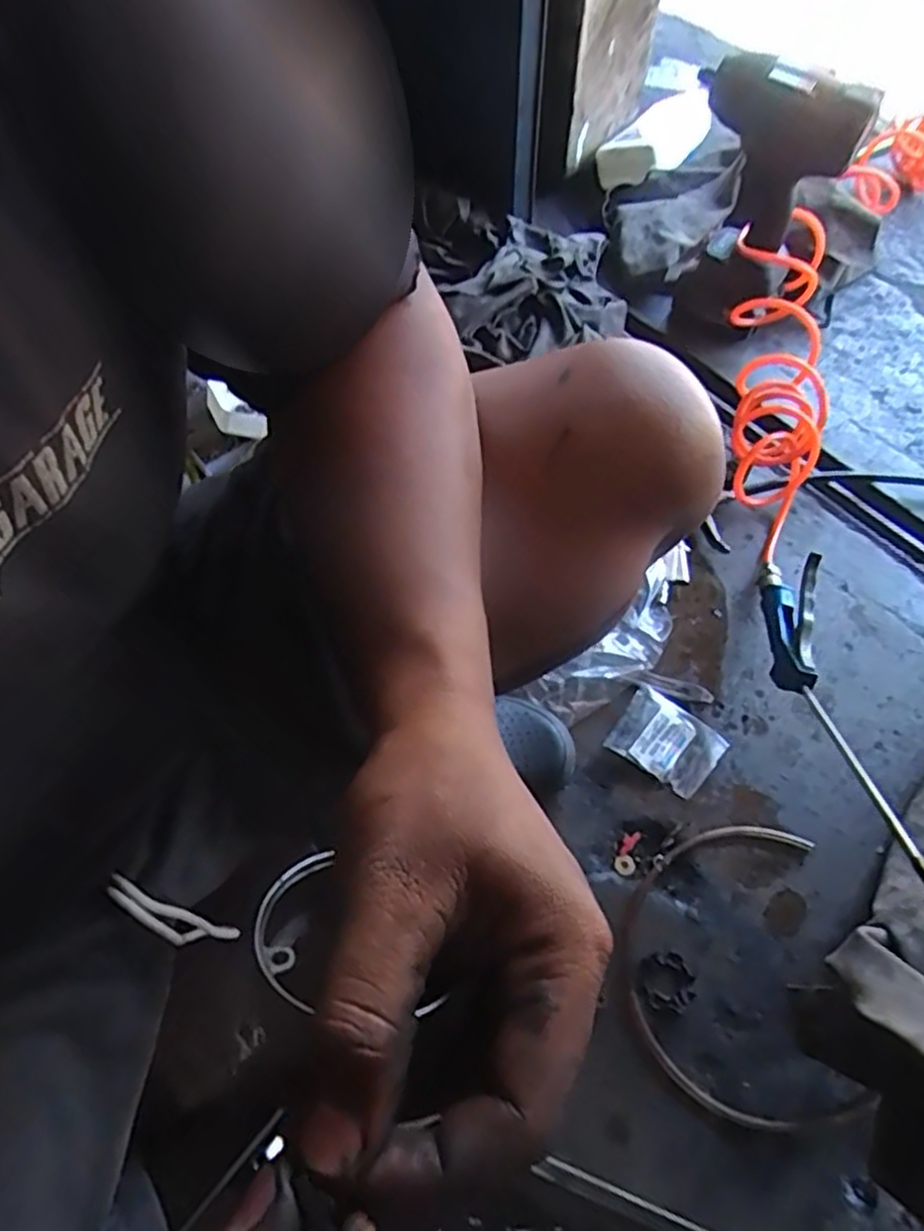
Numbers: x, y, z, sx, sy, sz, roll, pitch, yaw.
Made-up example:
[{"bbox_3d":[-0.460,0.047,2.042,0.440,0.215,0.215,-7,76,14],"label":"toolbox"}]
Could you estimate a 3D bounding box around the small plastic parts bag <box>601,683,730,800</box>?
[{"bbox_3d":[0.189,0.115,0.669,0.092,0.011,0.073,33,67,16],"label":"small plastic parts bag"}]

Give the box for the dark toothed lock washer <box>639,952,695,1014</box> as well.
[{"bbox_3d":[0.164,0.292,0.575,0.040,0.005,0.043,0,62,0],"label":"dark toothed lock washer"}]

